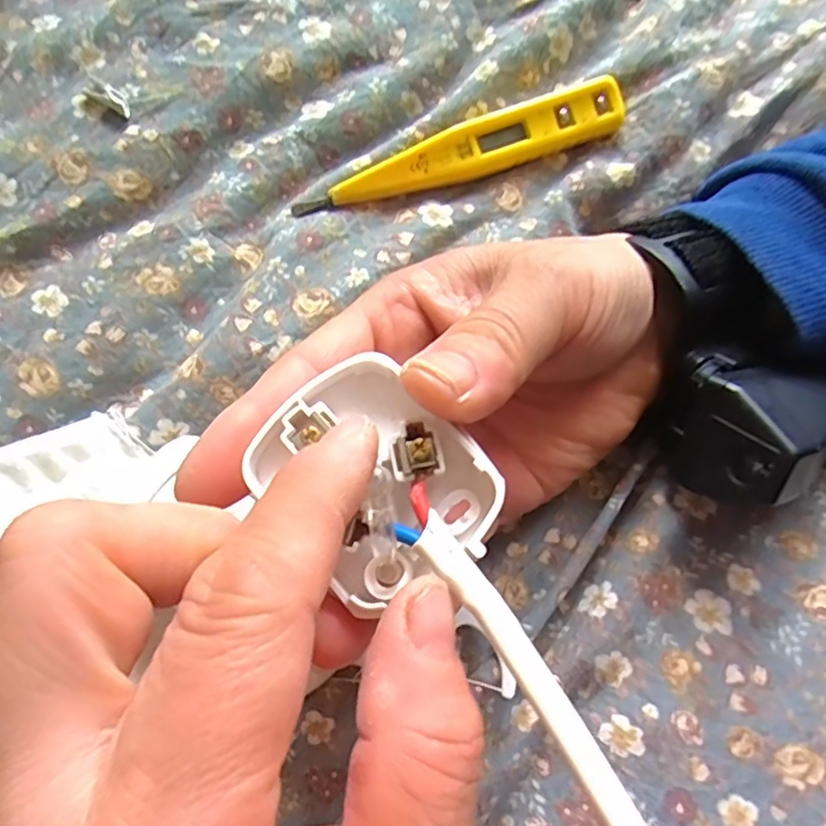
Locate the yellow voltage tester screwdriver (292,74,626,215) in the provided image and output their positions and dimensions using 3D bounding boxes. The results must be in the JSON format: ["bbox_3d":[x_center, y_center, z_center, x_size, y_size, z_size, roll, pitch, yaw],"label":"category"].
[{"bbox_3d":[0.018,-0.095,0.211,0.122,0.011,0.015,-18,78,-6],"label":"yellow voltage tester screwdriver"}]

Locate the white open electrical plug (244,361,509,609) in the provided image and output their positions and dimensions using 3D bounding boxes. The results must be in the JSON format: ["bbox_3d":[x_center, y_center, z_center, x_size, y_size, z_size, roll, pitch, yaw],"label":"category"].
[{"bbox_3d":[-0.008,0.014,0.128,0.040,0.010,0.048,-39,81,-9],"label":"white open electrical plug"}]

